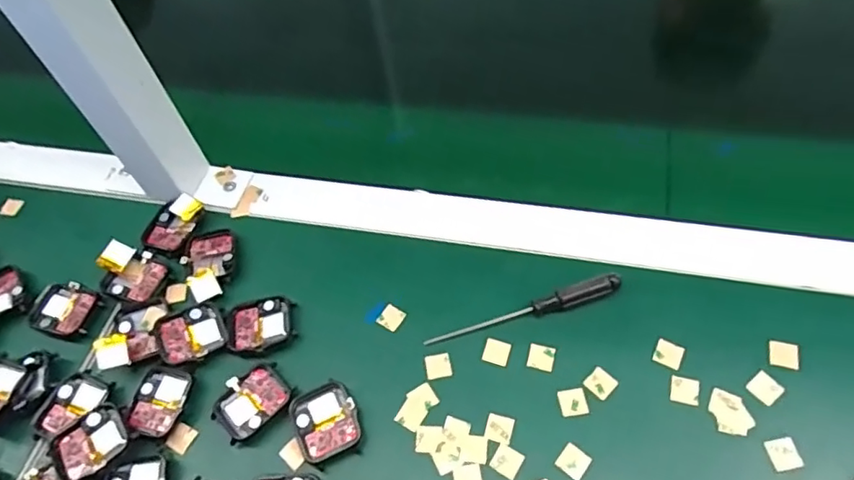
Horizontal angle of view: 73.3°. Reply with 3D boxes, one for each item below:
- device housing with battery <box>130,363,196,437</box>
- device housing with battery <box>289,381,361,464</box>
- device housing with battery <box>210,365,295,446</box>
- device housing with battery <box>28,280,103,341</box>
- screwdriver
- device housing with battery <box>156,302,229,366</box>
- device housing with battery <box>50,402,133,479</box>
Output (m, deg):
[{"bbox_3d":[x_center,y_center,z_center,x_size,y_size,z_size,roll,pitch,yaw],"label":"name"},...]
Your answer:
[{"bbox_3d":[-0.169,0.103,0.366,0.034,0.006,0.043,5,57,11],"label":"device housing with battery"},{"bbox_3d":[-0.061,0.109,0.347,0.036,0.009,0.044,-25,57,-10],"label":"device housing with battery"},{"bbox_3d":[-0.110,0.100,0.358,0.035,0.007,0.046,36,67,27],"label":"device housing with battery"},{"bbox_3d":[-0.259,0.049,0.408,0.047,0.008,0.036,14,59,16],"label":"device housing with battery"},{"bbox_3d":[0.063,0.045,0.374,0.129,0.014,0.011,-14,55,-3],"label":"screwdriver"},{"bbox_3d":[-0.159,0.063,0.386,0.041,0.008,0.037,-32,58,-14],"label":"device housing with battery"},{"bbox_3d":[-0.203,0.124,0.348,0.043,0.012,0.037,-40,60,-19],"label":"device housing with battery"}]

